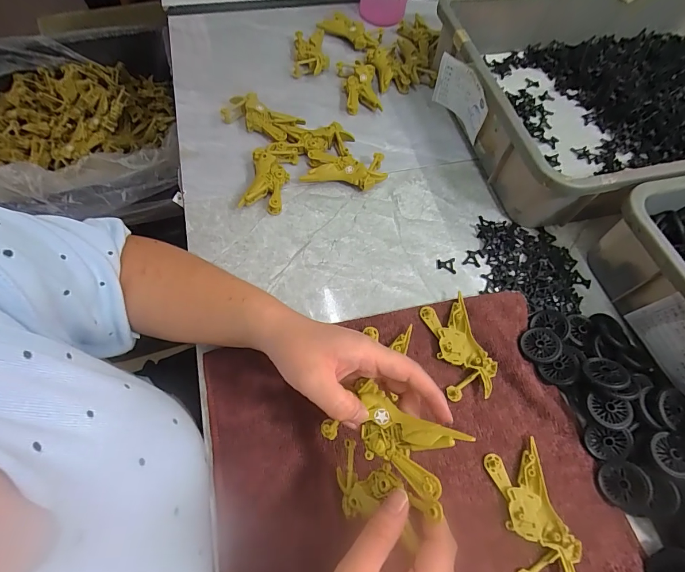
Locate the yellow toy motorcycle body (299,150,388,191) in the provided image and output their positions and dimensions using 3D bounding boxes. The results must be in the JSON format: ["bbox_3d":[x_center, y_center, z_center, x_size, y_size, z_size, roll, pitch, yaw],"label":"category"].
[{"bbox_3d":[0.003,-0.147,0.468,0.100,0.026,0.047,7,62,0],"label":"yellow toy motorcycle body"}]

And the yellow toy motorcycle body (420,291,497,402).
[{"bbox_3d":[0.118,0.062,0.374,0.051,0.011,0.098,-9,64,-8],"label":"yellow toy motorcycle body"}]

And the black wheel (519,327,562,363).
[{"bbox_3d":[0.202,0.060,0.376,0.039,0.005,0.036,-12,57,6],"label":"black wheel"}]

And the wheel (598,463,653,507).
[{"bbox_3d":[0.243,0.171,0.318,0.037,0.008,0.035,-16,55,26],"label":"wheel"}]

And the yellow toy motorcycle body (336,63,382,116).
[{"bbox_3d":[0.026,-0.297,0.546,0.052,0.021,0.101,-8,64,-8],"label":"yellow toy motorcycle body"}]

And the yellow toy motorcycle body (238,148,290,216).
[{"bbox_3d":[-0.093,-0.128,0.454,0.048,0.023,0.079,9,63,1],"label":"yellow toy motorcycle body"}]

